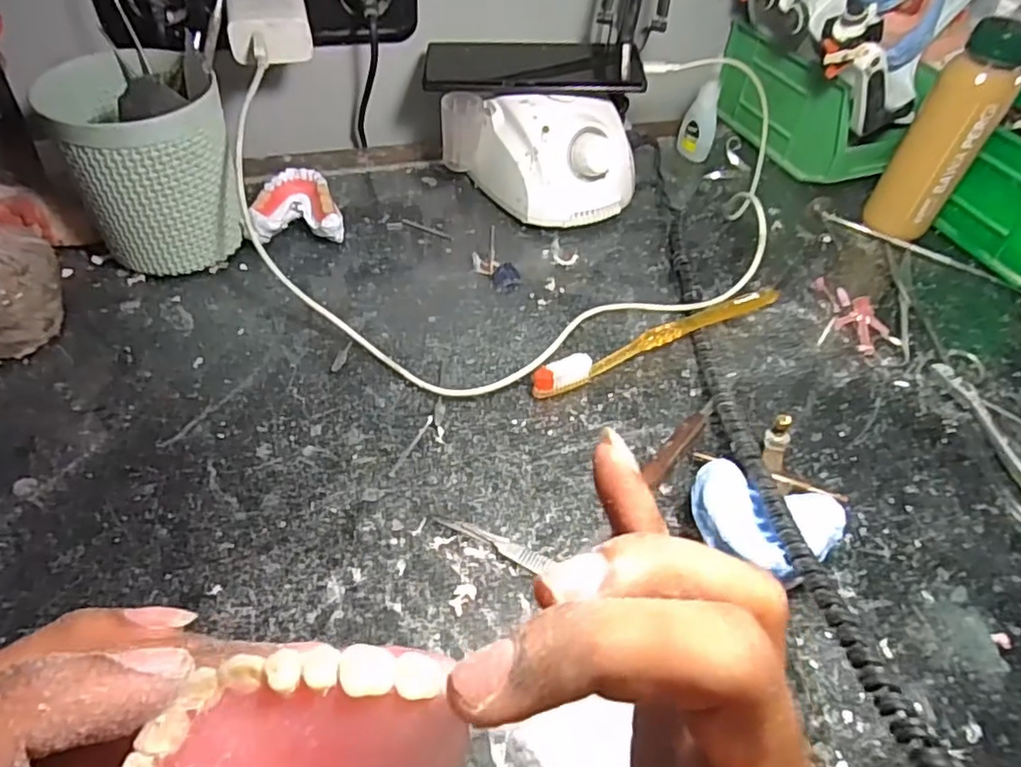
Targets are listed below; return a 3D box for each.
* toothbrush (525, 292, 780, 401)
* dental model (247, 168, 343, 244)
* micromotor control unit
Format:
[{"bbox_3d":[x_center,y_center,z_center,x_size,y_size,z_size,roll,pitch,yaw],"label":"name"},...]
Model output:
[{"bbox_3d":[0.097,-0.028,0.413,0.190,0.018,0.015,-20,54,-22],"label":"toothbrush"},{"bbox_3d":[-0.152,-0.122,0.460,0.064,0.035,0.055,-5,49,-10],"label":"dental model"},{"bbox_3d":[0.037,-0.171,0.491,0.092,0.078,0.091,-25,56,-25],"label":"micromotor control unit"}]

